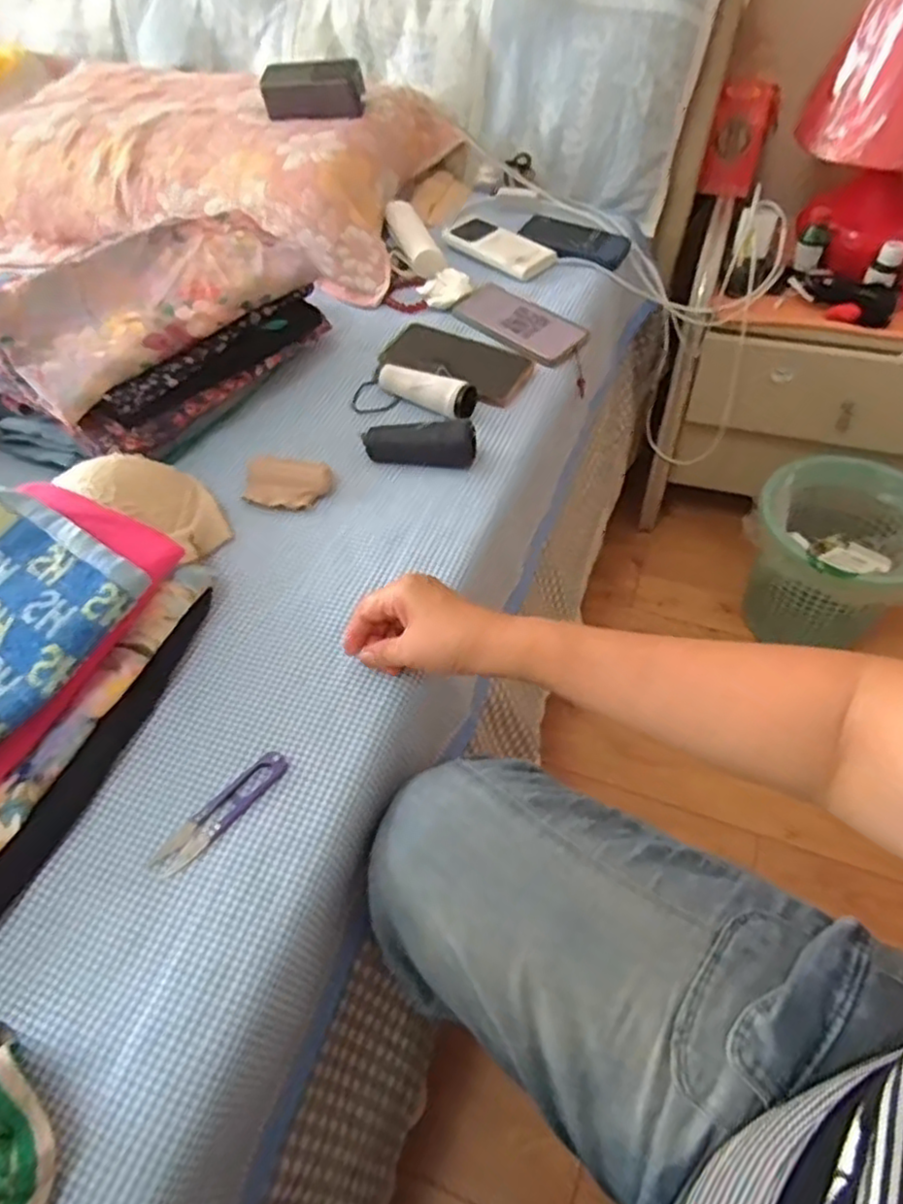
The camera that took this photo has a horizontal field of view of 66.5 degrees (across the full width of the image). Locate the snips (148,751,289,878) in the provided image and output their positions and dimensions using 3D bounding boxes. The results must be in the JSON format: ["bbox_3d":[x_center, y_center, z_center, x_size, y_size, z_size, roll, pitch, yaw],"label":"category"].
[{"bbox_3d":[-0.154,0.139,0.461,0.021,0.012,0.100,33,56,24],"label":"snips"}]

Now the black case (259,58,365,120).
[{"bbox_3d":[-0.183,-0.666,0.896,0.134,0.048,0.060,0,51,3],"label":"black case"}]

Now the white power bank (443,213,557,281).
[{"bbox_3d":[0.059,-0.468,0.902,0.077,0.019,0.163,-37,59,-24],"label":"white power bank"}]

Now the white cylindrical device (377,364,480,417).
[{"bbox_3d":[-0.029,-0.224,0.724,0.111,0.031,0.032,22,52,17],"label":"white cylindrical device"}]

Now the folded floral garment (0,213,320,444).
[{"bbox_3d":[-0.294,-0.297,0.675,0.148,0.061,0.300,30,58,24],"label":"folded floral garment"}]

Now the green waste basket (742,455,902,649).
[{"bbox_3d":[0.559,-0.041,1.050,0.238,0.267,0.217,30,58,24],"label":"green waste basket"}]

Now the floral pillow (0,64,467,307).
[{"bbox_3d":[-0.325,-0.616,0.966,0.641,0.130,0.450,23,53,18],"label":"floral pillow"}]

